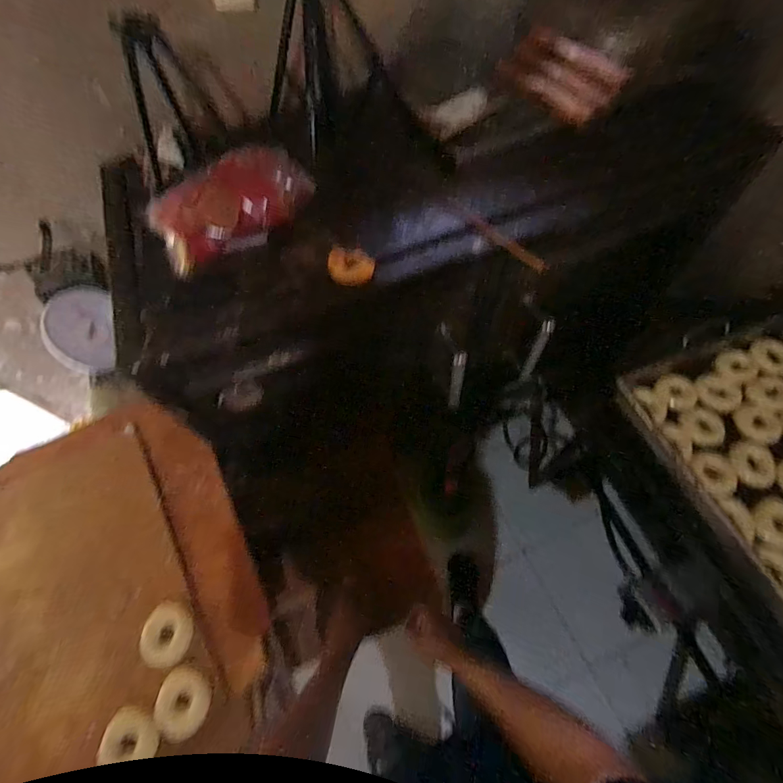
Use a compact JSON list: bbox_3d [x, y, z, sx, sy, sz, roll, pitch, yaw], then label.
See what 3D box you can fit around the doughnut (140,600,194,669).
[{"bbox_3d":[-0.390,0.427,0.702,0.085,0.027,0.092,-1,63,2],"label":"doughnut"}]

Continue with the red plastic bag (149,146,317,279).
[{"bbox_3d":[-0.267,-0.316,0.678,0.269,0.115,0.072,-38,67,-16],"label":"red plastic bag"}]

